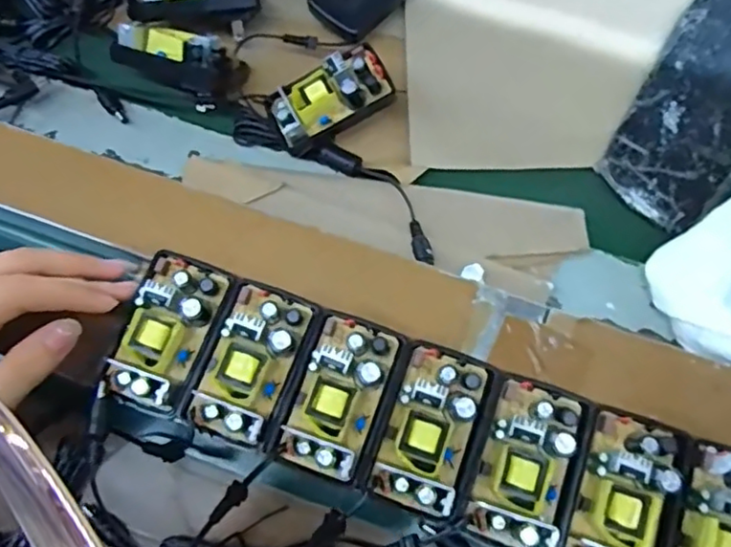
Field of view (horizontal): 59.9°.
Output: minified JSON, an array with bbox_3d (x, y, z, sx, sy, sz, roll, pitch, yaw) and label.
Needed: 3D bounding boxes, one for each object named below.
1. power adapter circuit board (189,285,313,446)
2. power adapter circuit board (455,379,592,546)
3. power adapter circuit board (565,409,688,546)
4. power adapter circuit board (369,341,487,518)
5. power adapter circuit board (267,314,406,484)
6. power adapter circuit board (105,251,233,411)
[{"bbox_3d":[-0.059,0.045,0.322,0.040,0.024,0.076,18,76,6],"label":"power adapter circuit board"},{"bbox_3d":[0.079,0.092,0.305,0.050,0.022,0.077,17,76,6],"label":"power adapter circuit board"},{"bbox_3d":[0.125,0.107,0.298,0.045,0.019,0.077,17,76,6],"label":"power adapter circuit board"},{"bbox_3d":[0.033,0.076,0.312,0.038,0.022,0.075,19,76,6],"label":"power adapter circuit board"},{"bbox_3d":[-0.014,0.060,0.315,0.046,0.021,0.078,19,76,6],"label":"power adapter circuit board"},{"bbox_3d":[-0.103,0.029,0.328,0.042,0.022,0.078,19,76,6],"label":"power adapter circuit board"}]

